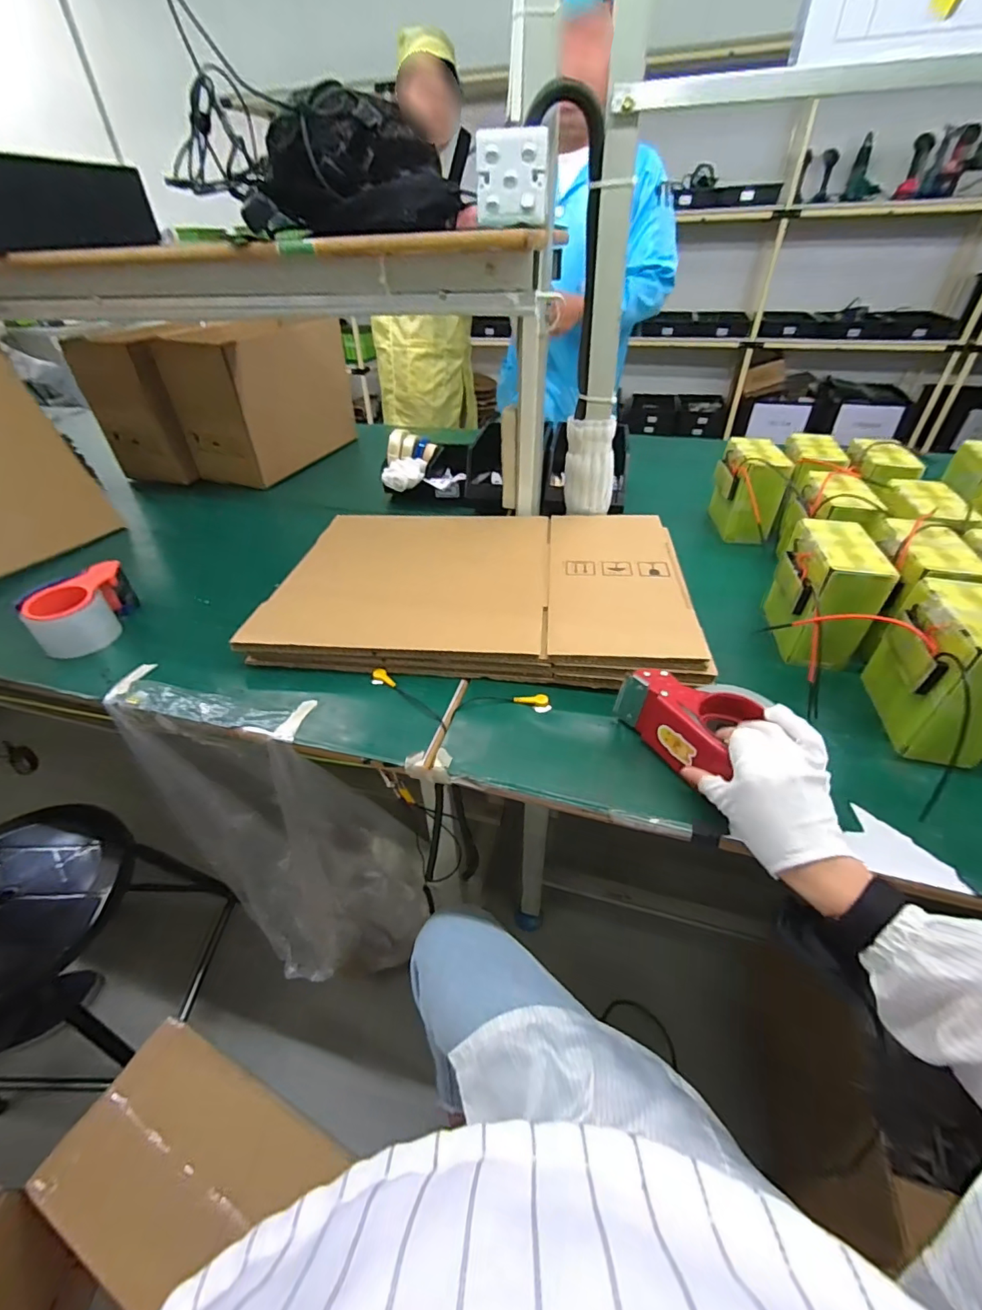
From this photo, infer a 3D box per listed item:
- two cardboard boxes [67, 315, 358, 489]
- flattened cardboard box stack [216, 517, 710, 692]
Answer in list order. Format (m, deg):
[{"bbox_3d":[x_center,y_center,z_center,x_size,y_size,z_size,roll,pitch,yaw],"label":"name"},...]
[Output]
[{"bbox_3d":[-0.647,-0.648,1.244,0.471,0.294,0.388,8,41,11],"label":"two cardboard boxes"},{"bbox_3d":[-0.008,-0.111,0.764,0.584,0.054,0.406,4,40,7],"label":"flattened cardboard box stack"}]

